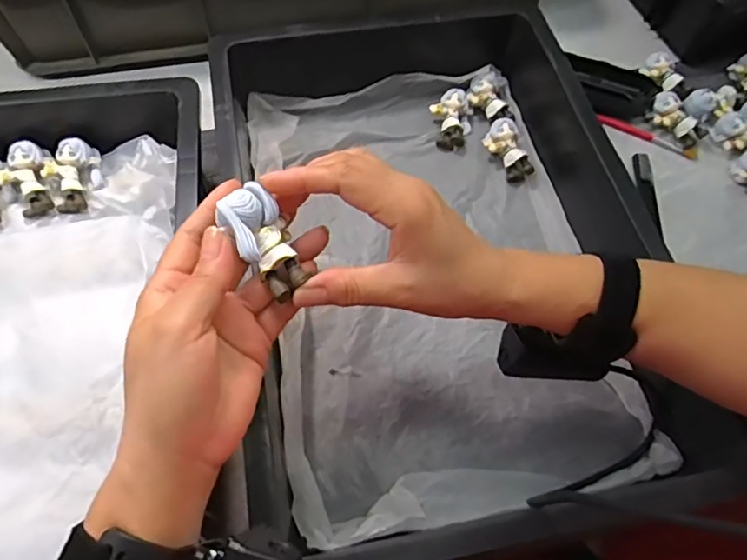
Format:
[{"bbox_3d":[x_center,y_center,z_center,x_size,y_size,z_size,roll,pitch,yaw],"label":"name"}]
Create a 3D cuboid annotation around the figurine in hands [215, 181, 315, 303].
[{"bbox_3d":[-0.055,-0.021,0.280,0.028,0.026,0.054,-34,68,-18],"label":"figurine in hands"}]

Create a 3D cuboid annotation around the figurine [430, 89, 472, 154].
[{"bbox_3d":[0.078,-0.160,0.545,0.036,0.025,0.056,-9,63,-6],"label":"figurine"}]

